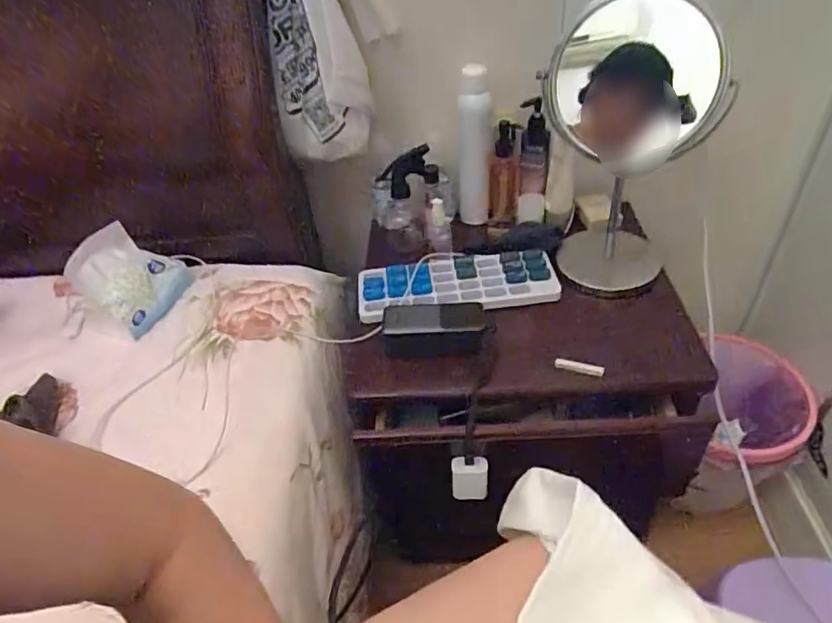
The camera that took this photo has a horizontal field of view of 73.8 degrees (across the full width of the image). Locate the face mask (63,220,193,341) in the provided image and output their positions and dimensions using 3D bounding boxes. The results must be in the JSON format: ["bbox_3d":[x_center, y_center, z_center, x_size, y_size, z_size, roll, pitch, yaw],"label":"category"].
[{"bbox_3d":[-0.394,-0.051,0.765,0.138,0.044,0.125,40,53,-13],"label":"face mask"}]

